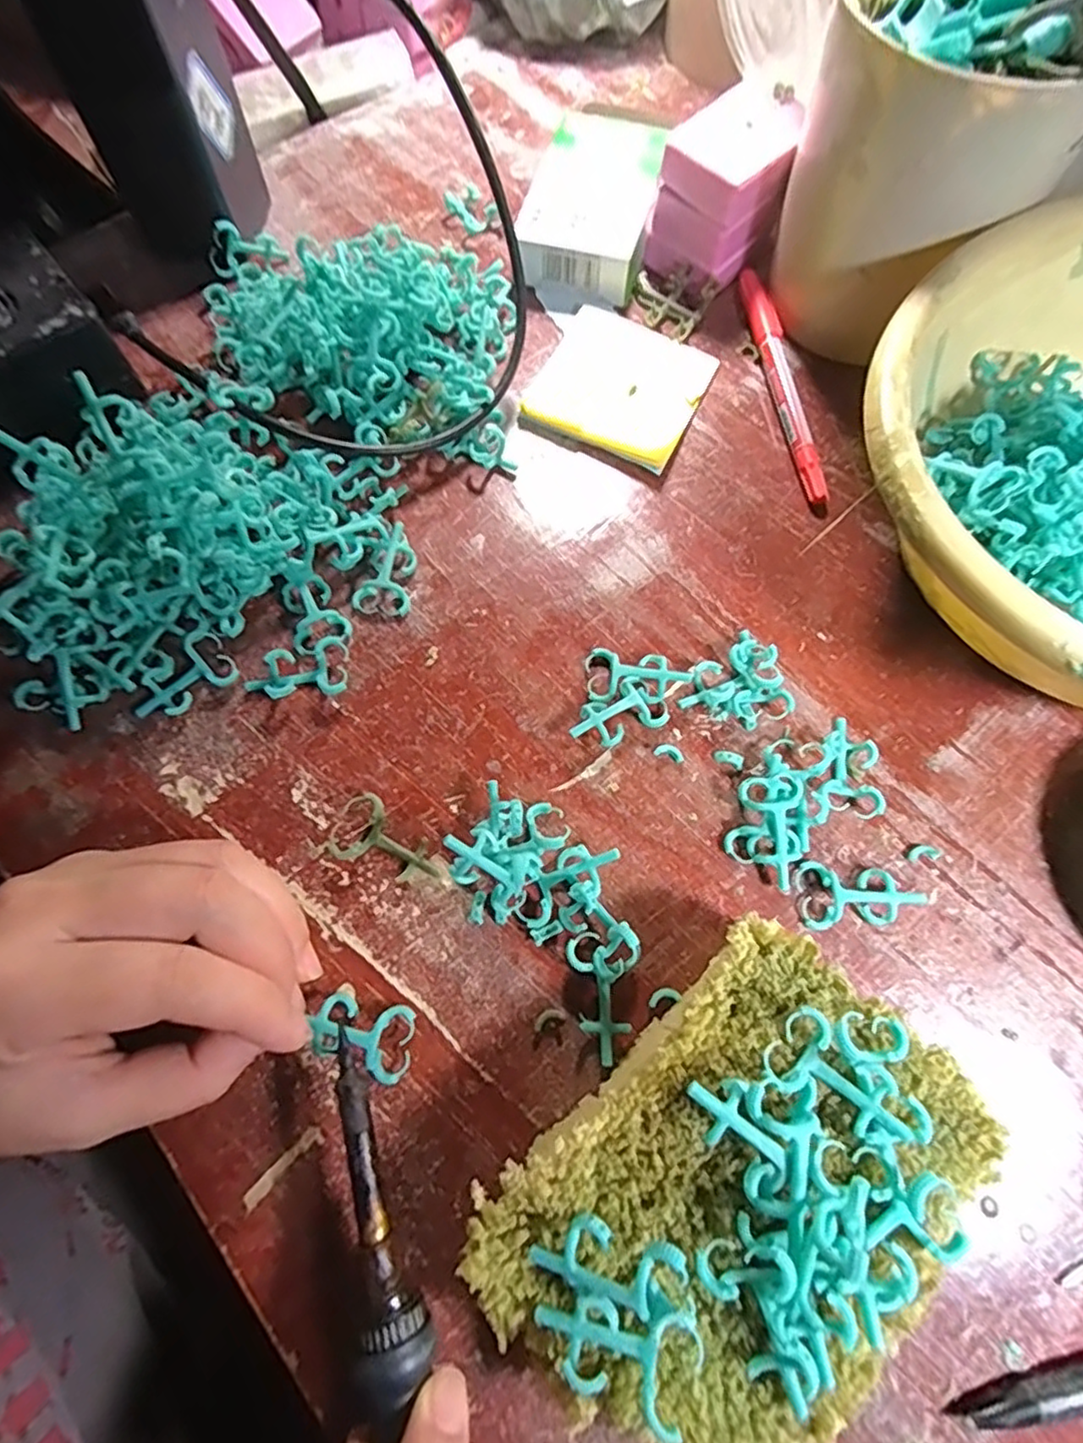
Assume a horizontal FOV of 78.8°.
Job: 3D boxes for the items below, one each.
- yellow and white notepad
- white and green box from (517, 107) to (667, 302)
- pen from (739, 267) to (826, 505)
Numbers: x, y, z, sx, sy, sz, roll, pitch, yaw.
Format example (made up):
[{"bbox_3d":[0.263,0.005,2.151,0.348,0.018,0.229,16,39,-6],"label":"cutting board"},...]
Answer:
[{"bbox_3d":[0.039,-0.163,0.319,0.076,0.006,0.080,25,72,7],"label":"yellow and white notepad"},{"bbox_3d":[0.029,-0.266,0.343,0.058,0.027,0.100,12,71,3],"label":"white and green box"},{"bbox_3d":[0.117,-0.164,0.321,0.014,0.010,0.138,-6,71,-3],"label":"pen"}]

